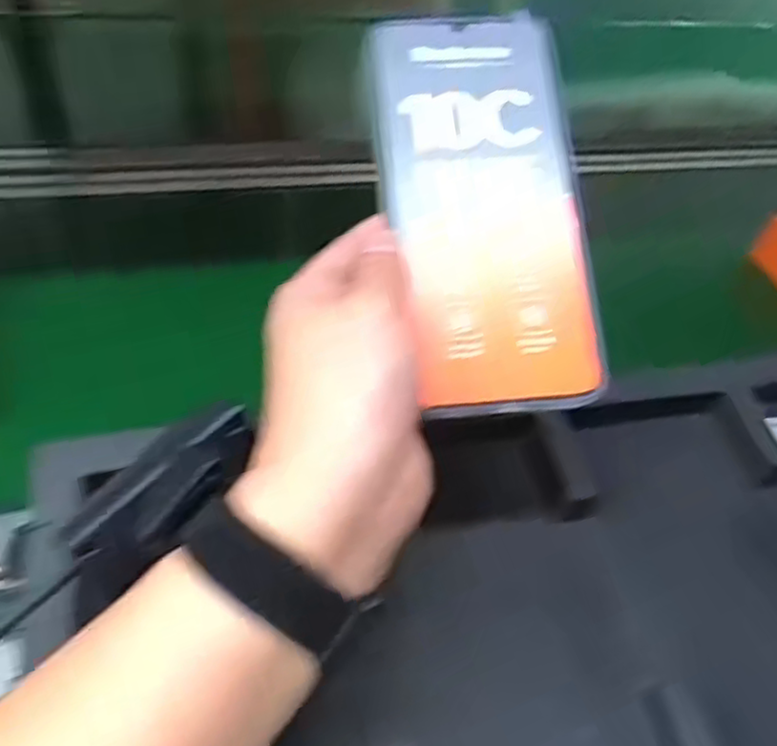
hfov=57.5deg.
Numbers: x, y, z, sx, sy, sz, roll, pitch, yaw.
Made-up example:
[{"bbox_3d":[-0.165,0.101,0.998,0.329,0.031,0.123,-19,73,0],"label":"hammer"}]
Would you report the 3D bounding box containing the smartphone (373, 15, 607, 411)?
[{"bbox_3d":[0.041,-0.070,0.291,0.080,0.004,0.174,-5,78,-6],"label":"smartphone"}]

